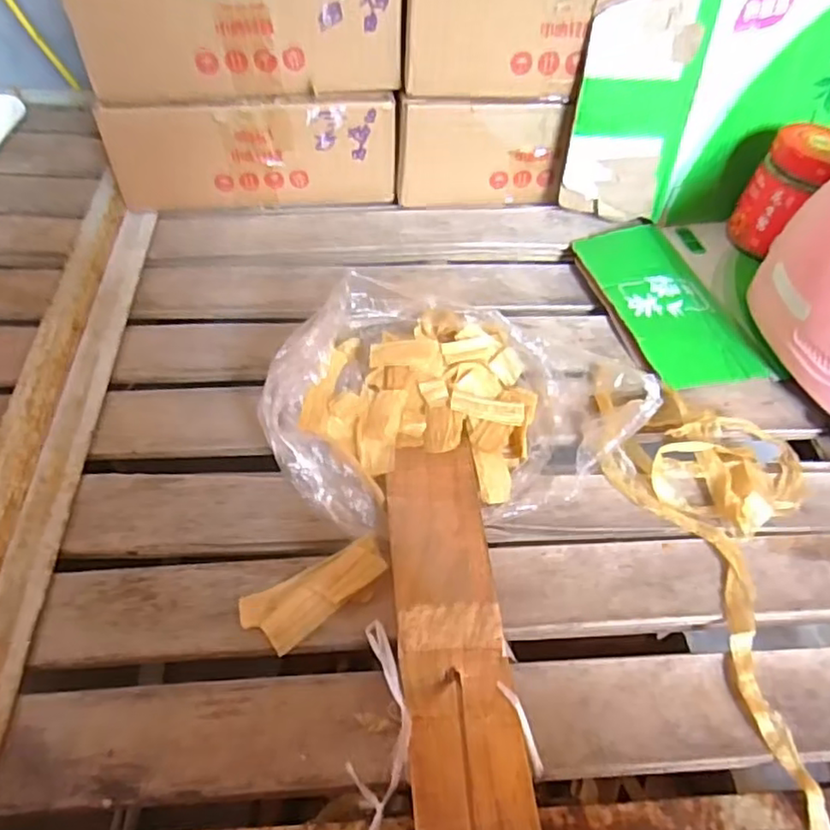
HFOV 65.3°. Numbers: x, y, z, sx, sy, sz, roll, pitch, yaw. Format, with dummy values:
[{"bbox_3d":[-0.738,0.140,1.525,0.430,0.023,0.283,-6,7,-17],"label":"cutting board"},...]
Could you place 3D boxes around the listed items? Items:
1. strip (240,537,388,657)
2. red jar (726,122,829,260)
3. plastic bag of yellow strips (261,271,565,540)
[{"bbox_3d":[-0.061,0.105,0.395,0.087,0.014,0.039,-33,62,-28],"label":"strip"},{"bbox_3d":[0.346,-0.199,0.592,0.069,0.104,0.065,3,51,-4],"label":"red jar"},{"bbox_3d":[0.006,-0.011,0.445,0.198,0.086,0.186,12,52,8],"label":"plastic bag of yellow strips"}]

